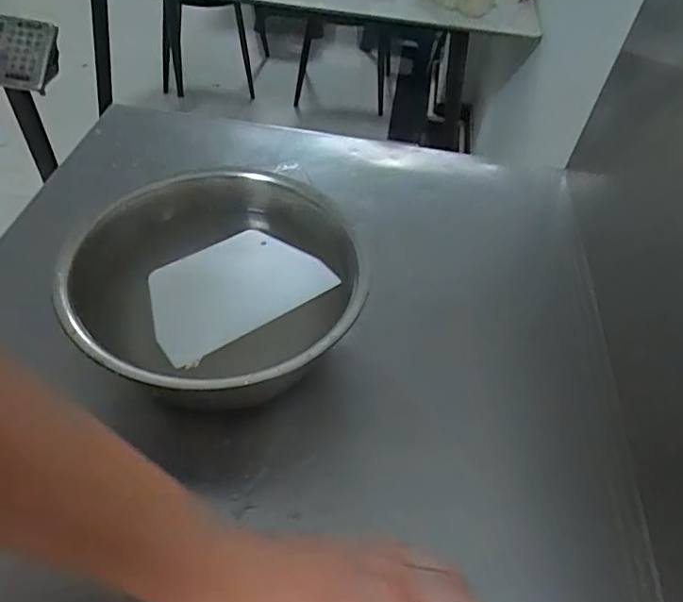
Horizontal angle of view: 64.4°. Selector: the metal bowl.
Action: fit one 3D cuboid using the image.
[{"bbox_3d":[-0.114,-0.003,0.568,0.260,0.126,0.283,3,49,-3],"label":"metal bowl"}]

